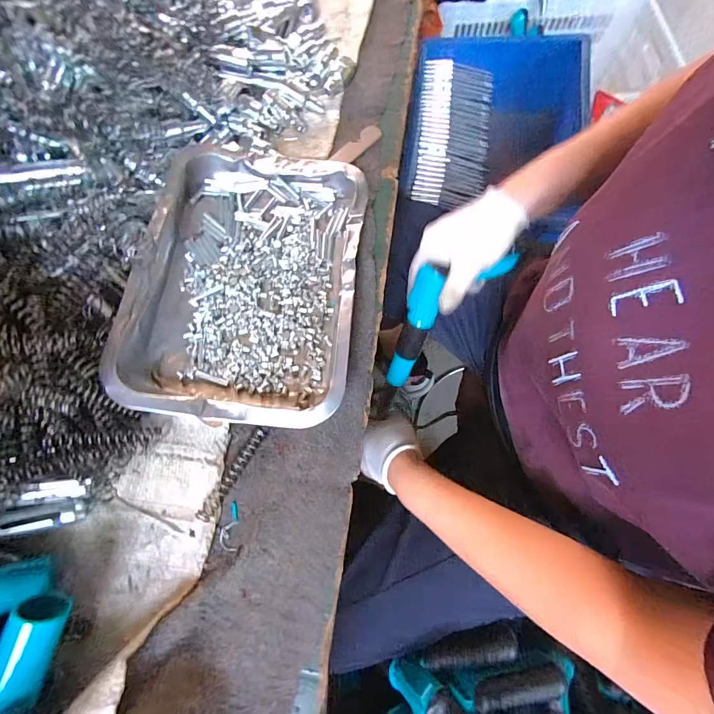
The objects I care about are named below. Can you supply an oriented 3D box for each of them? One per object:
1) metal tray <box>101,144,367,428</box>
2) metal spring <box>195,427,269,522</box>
[{"bbox_3d":[-0.094,-0.073,0.313,0.183,0.035,0.252,5,73,2],"label":"metal tray"},{"bbox_3d":[-0.095,0.089,0.276,0.010,0.010,0.080,31,76,9],"label":"metal spring"}]

